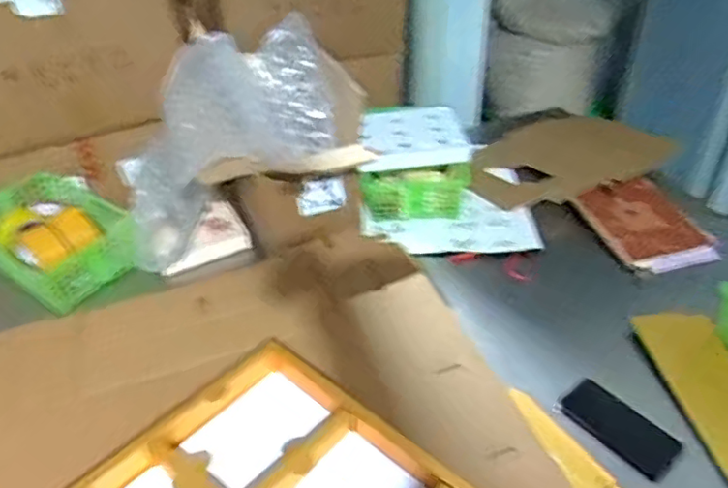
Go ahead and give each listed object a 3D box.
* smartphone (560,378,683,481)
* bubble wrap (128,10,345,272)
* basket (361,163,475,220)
[{"bbox_3d":[0.363,0.260,0.871,0.078,0.012,0.155,-37,58,-26],"label":"smartphone"},{"bbox_3d":[-0.258,-0.198,1.153,0.283,0.229,0.539,31,74,35],"label":"bubble wrap"},{"bbox_3d":[0.113,-0.115,1.300,0.225,0.087,0.105,1,39,4],"label":"basket"}]

